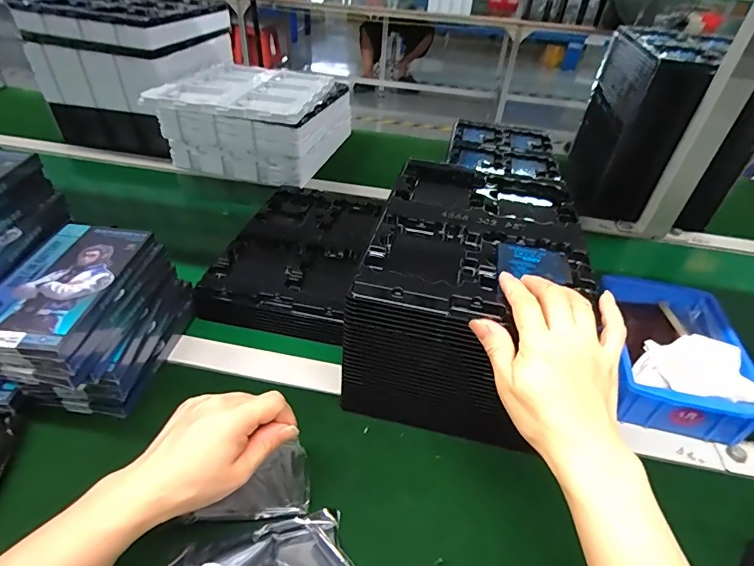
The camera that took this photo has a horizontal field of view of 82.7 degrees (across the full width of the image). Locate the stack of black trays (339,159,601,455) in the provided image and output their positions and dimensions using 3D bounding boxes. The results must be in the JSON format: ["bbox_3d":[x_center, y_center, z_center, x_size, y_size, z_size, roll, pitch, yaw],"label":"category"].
[{"bbox_3d":[0.102,0.003,0.493,0.197,0.165,0.281,13,41,10],"label":"stack of black trays"}]

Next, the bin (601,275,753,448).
[{"bbox_3d":[0.347,0.073,0.514,0.136,0.077,0.215,14,40,11],"label":"bin"}]

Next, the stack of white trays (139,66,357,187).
[{"bbox_3d":[-0.248,-0.348,0.919,0.295,0.152,0.341,12,40,9],"label":"stack of white trays"}]

